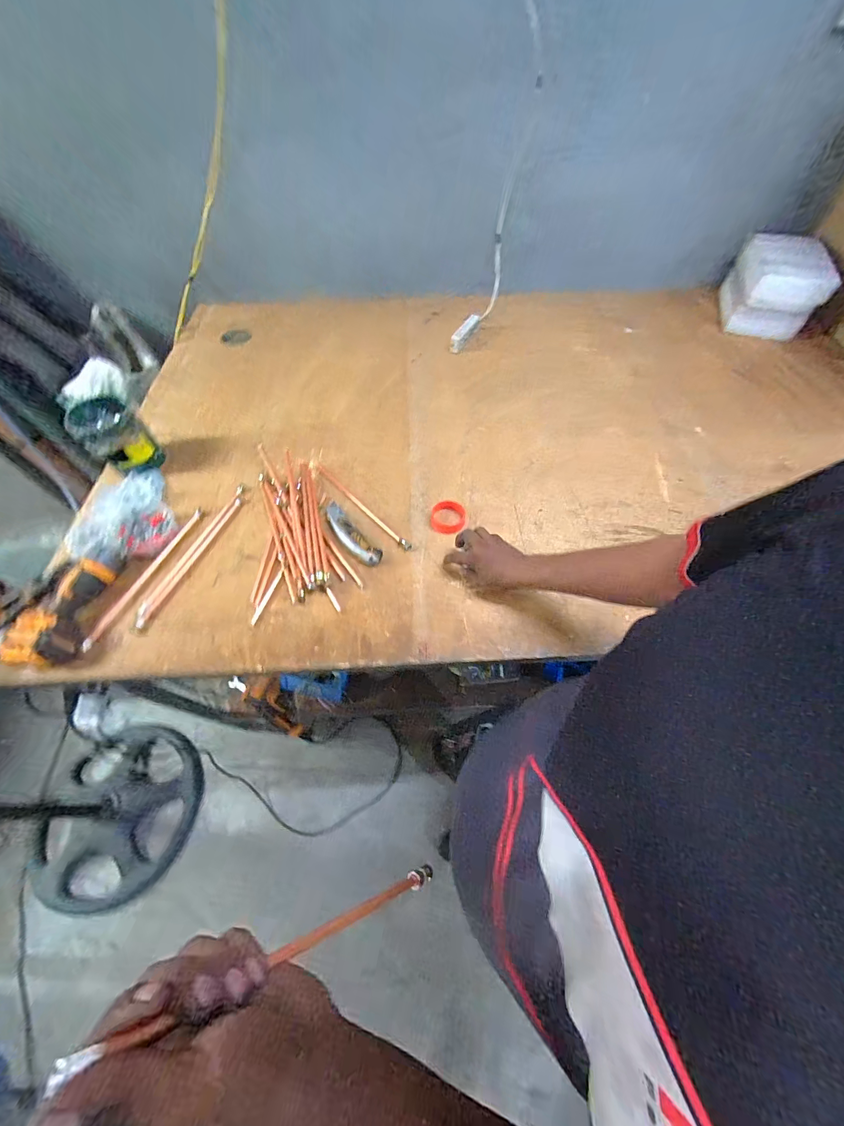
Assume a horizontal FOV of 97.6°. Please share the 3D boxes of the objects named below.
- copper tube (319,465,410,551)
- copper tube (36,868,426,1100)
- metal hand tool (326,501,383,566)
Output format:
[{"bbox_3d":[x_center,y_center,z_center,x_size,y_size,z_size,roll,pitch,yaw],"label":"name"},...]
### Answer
[{"bbox_3d":[-0.122,-0.115,0.744,0.016,0.011,0.286,-39,66,-22],"label":"copper tube"},{"bbox_3d":[-0.074,0.267,0.270,0.011,0.303,0.013,-26,56,21],"label":"copper tube"},{"bbox_3d":[-0.139,-0.058,0.700,0.044,0.024,0.170,-35,64,-20],"label":"metal hand tool"}]

